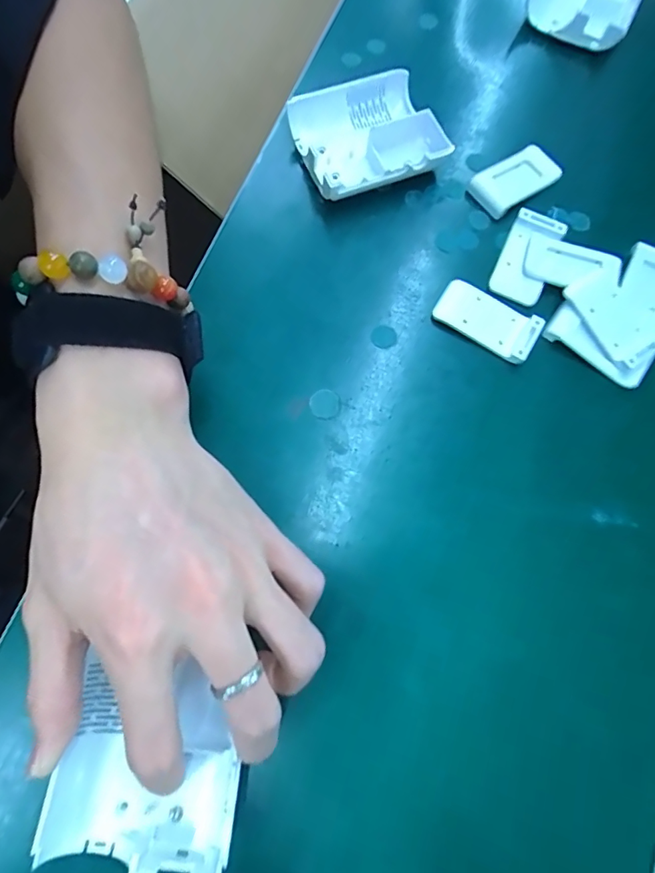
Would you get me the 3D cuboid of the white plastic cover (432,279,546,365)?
[{"bbox_3d":[0.088,-0.065,0.263,0.056,0.005,0.028,32,78,8],"label":"white plastic cover"}]

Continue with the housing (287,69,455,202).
[{"bbox_3d":[0.024,-0.178,0.286,0.078,0.023,0.067,-24,77,-6],"label":"housing"}]

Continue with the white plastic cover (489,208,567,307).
[{"bbox_3d":[0.115,-0.104,0.275,0.029,0.006,0.058,24,77,6],"label":"white plastic cover"}]

